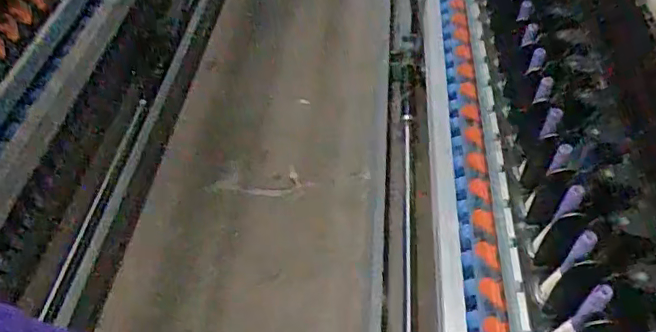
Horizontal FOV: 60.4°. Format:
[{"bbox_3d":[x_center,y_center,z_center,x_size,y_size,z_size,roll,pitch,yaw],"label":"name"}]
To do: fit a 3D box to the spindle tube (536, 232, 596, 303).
[{"bbox_3d":[0.293,0.128,0.702,0.030,0.144,0.025,32,55,25],"label":"spindle tube"}]

